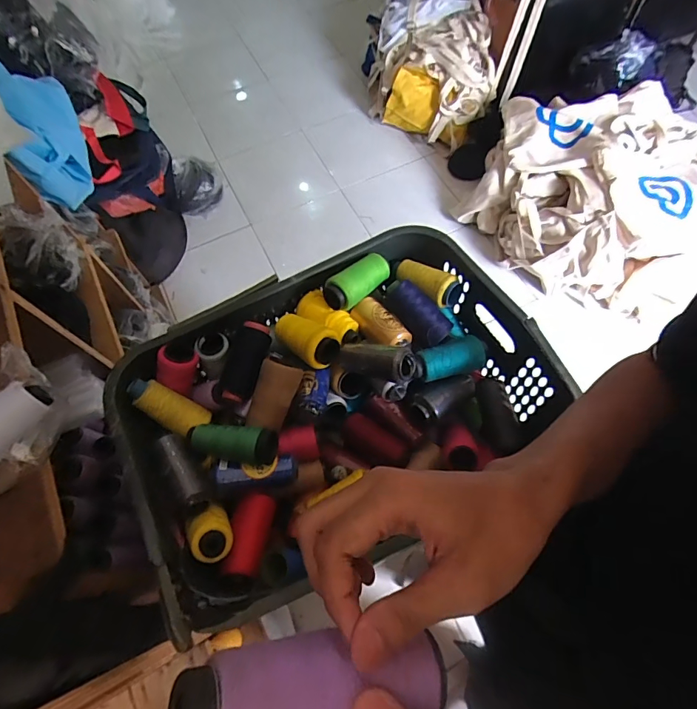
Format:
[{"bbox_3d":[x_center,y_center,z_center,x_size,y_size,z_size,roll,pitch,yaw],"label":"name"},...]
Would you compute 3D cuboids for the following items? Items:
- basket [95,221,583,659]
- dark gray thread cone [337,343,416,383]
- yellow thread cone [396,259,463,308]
[{"bbox_3d":[-0.018,0.071,0.640,0.555,0.196,0.396,-28,68,-11],"label":"basket"},{"bbox_3d":[0.038,0.007,0.619,0.114,0.042,0.044,9,65,25],"label":"dark gray thread cone"},{"bbox_3d":[0.121,-0.119,0.688,0.112,0.054,0.061,40,73,17],"label":"yellow thread cone"}]

